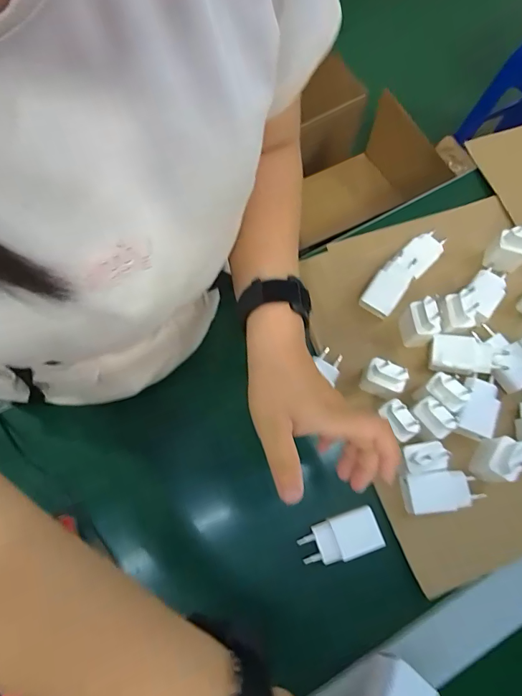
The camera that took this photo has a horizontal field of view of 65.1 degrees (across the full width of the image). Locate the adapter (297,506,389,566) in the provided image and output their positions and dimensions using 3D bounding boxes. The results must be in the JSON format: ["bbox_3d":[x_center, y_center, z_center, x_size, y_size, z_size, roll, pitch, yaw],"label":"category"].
[{"bbox_3d":[0.079,0.191,0.413,0.079,0.023,0.041,-18,72,-5],"label":"adapter"}]

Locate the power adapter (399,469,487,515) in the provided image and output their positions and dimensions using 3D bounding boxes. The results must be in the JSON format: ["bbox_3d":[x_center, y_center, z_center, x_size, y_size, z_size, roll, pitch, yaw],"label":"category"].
[{"bbox_3d":[0.186,0.147,0.422,0.075,0.025,0.039,-6,71,-1],"label":"power adapter"}]

